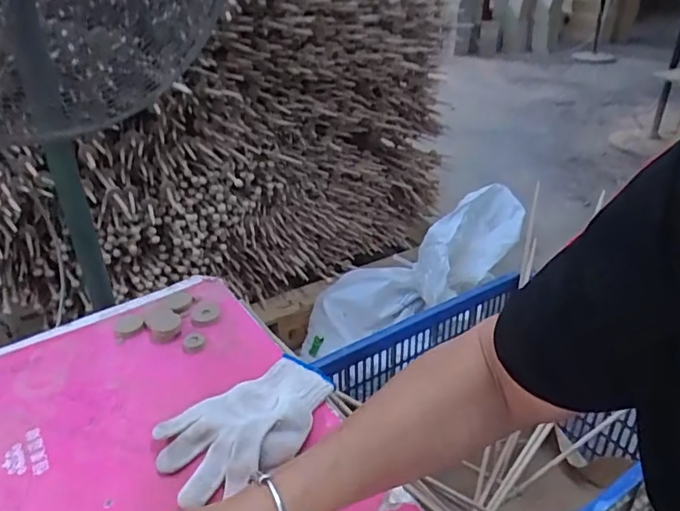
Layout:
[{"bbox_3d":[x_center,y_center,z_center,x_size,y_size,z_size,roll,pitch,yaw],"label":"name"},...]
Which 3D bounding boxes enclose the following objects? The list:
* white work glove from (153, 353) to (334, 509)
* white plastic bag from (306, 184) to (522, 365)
[{"bbox_3d":[-0.082,0.161,0.519,0.179,0.033,0.115,-27,39,-36],"label":"white work glove"},{"bbox_3d":[0.170,0.041,1.417,0.686,0.184,0.209,-33,31,9],"label":"white plastic bag"}]

